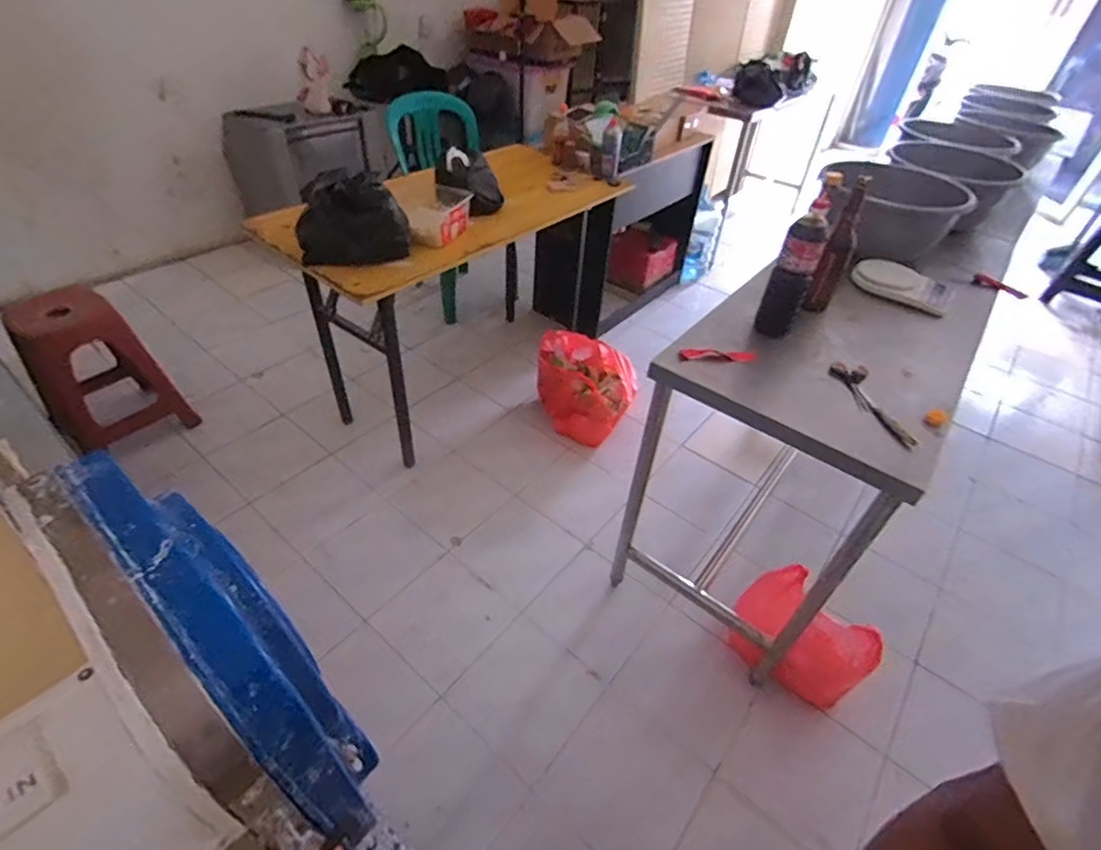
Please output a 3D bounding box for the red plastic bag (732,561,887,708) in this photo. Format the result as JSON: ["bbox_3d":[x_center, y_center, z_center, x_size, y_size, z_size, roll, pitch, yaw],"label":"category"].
[{"bbox_3d":[0.592,0.504,1.271,0.301,0.288,0.140,33,49,28],"label":"red plastic bag"}]

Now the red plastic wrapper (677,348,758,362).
[{"bbox_3d":[0.334,-0.140,1.078,0.162,0.020,0.033,0,42,-5],"label":"red plastic wrapper"}]

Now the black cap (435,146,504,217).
[{"bbox_3d":[-0.249,-0.737,1.657,0.183,0.205,0.113,-26,48,-27],"label":"black cap"}]

